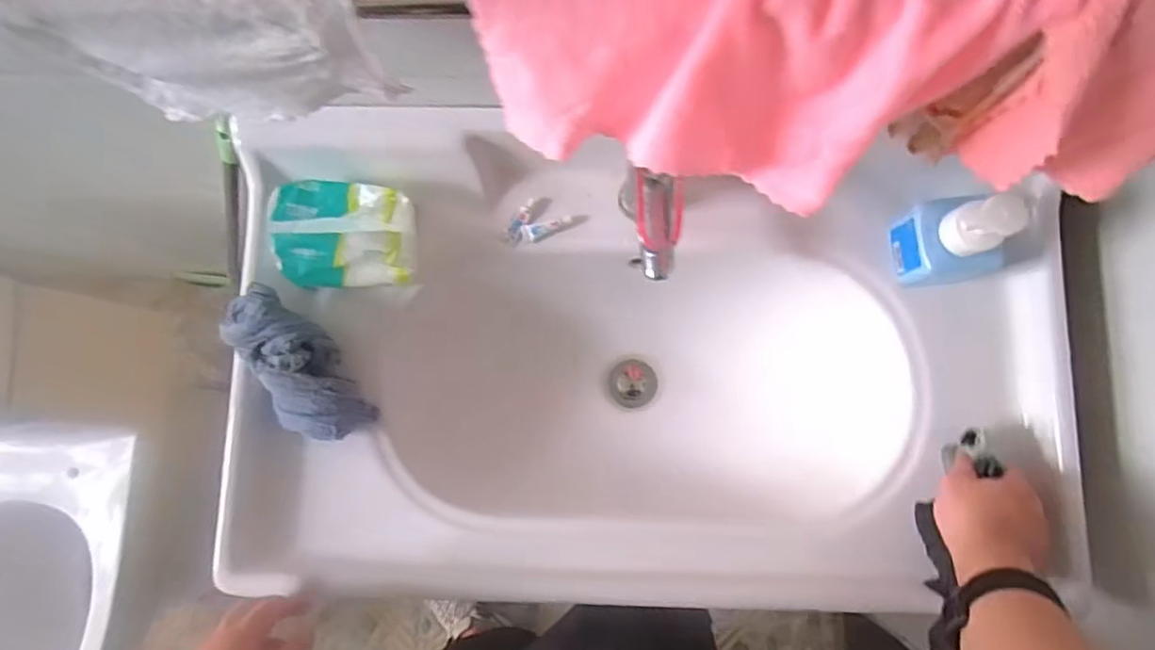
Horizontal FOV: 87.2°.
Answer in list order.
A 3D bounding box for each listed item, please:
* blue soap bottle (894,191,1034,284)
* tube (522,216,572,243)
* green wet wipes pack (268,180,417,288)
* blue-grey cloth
[{"bbox_3d":[0.352,-0.078,0.559,0.072,0.110,0.071,0,82,2],"label":"blue soap bottle"},{"bbox_3d":[-0.031,-0.100,0.631,0.052,0.010,0.020,-13,82,1],"label":"tube"},{"bbox_3d":[-0.227,-0.090,0.594,0.130,0.068,0.102,-5,82,2],"label":"green wet wipes pack"},{"bbox_3d":[-0.270,0.042,0.581,0.083,0.043,0.166,-37,97,-3],"label":"blue-grey cloth"}]

